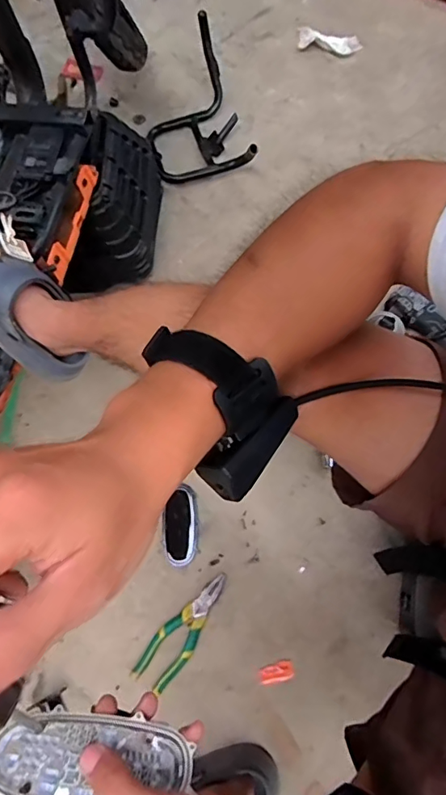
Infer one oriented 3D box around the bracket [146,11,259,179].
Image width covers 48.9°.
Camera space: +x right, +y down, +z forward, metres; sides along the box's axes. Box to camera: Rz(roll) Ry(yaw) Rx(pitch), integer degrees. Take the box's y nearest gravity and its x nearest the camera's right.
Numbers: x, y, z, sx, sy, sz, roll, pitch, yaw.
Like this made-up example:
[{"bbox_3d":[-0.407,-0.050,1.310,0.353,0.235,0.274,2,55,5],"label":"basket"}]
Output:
[{"bbox_3d":[-0.071,-0.628,1.039,0.203,0.136,0.365,-12,71,-2],"label":"bracket"}]

